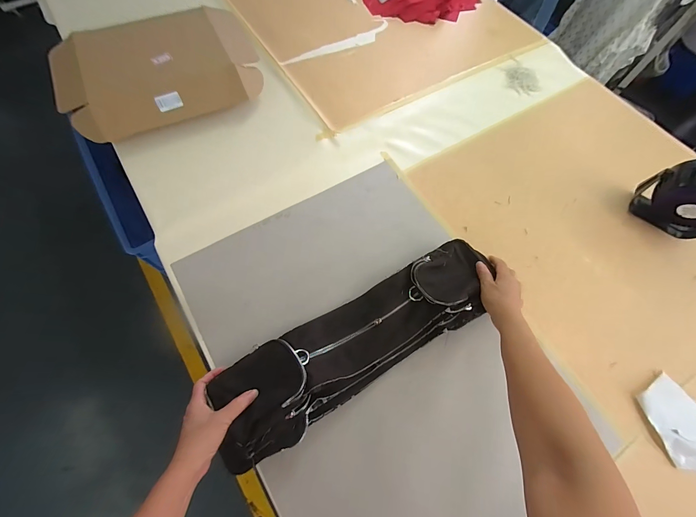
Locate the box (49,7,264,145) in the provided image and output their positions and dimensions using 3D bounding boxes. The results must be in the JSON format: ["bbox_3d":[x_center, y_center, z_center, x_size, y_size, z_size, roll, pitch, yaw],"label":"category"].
[{"bbox_3d":[-0.414,-0.434,0.676,0.433,0.120,0.252,-29,71,-15],"label":"box"}]

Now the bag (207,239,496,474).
[{"bbox_3d":[0.028,0.131,0.516,0.503,0.080,0.154,-30,73,-17],"label":"bag"}]

